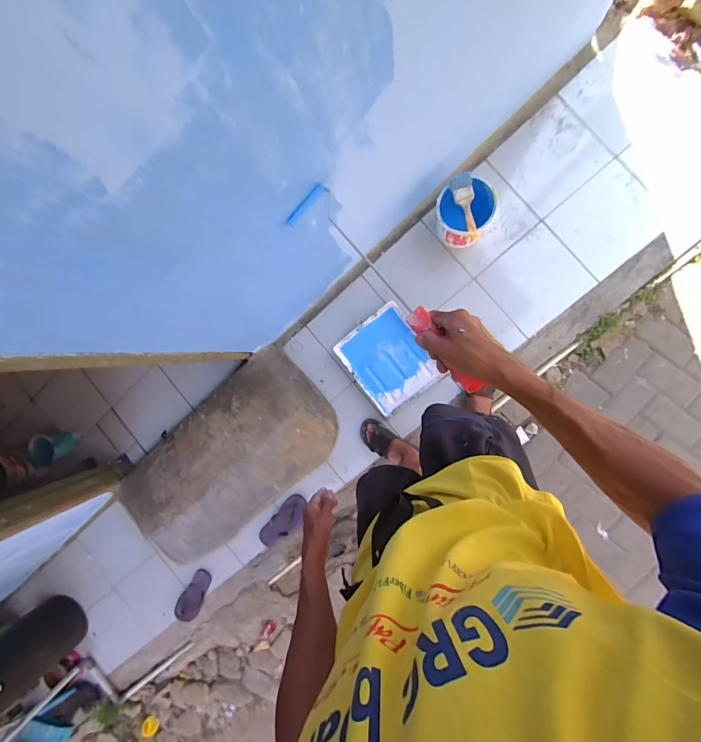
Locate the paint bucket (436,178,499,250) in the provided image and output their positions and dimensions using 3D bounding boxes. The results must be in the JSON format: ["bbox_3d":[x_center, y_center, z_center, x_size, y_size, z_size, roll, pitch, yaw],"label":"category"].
[{"bbox_3d":[0.378,-0.527,1.205,0.180,0.188,0.173,1,94,10],"label":"paint bucket"}]

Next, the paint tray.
[{"bbox_3d":[0.138,-0.037,1.339,0.275,0.043,0.329,-36,87,10],"label":"paint tray"}]

